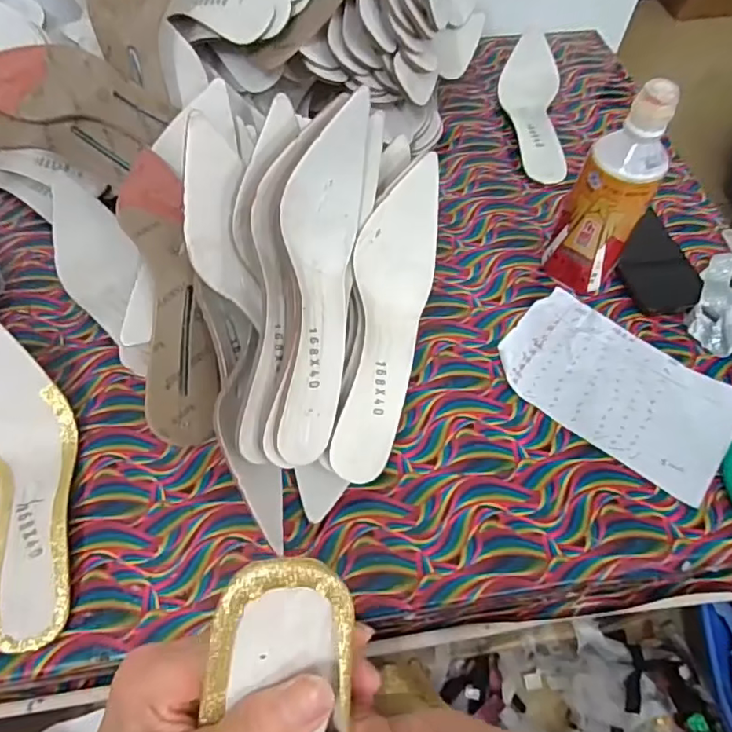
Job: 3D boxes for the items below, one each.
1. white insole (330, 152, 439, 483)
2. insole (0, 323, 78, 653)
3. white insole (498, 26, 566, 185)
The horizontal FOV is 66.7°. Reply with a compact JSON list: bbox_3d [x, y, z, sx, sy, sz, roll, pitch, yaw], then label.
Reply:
[{"bbox_3d":[0.015,-0.035,0.441,0.058,0.043,0.244,10,83,4],"label":"white insole"},{"bbox_3d":[-0.264,0.074,0.424,0.074,0.058,0.231,-19,61,-13],"label":"insole"},{"bbox_3d":[0.207,-0.330,0.692,0.073,0.036,0.253,7,58,2],"label":"white insole"}]

